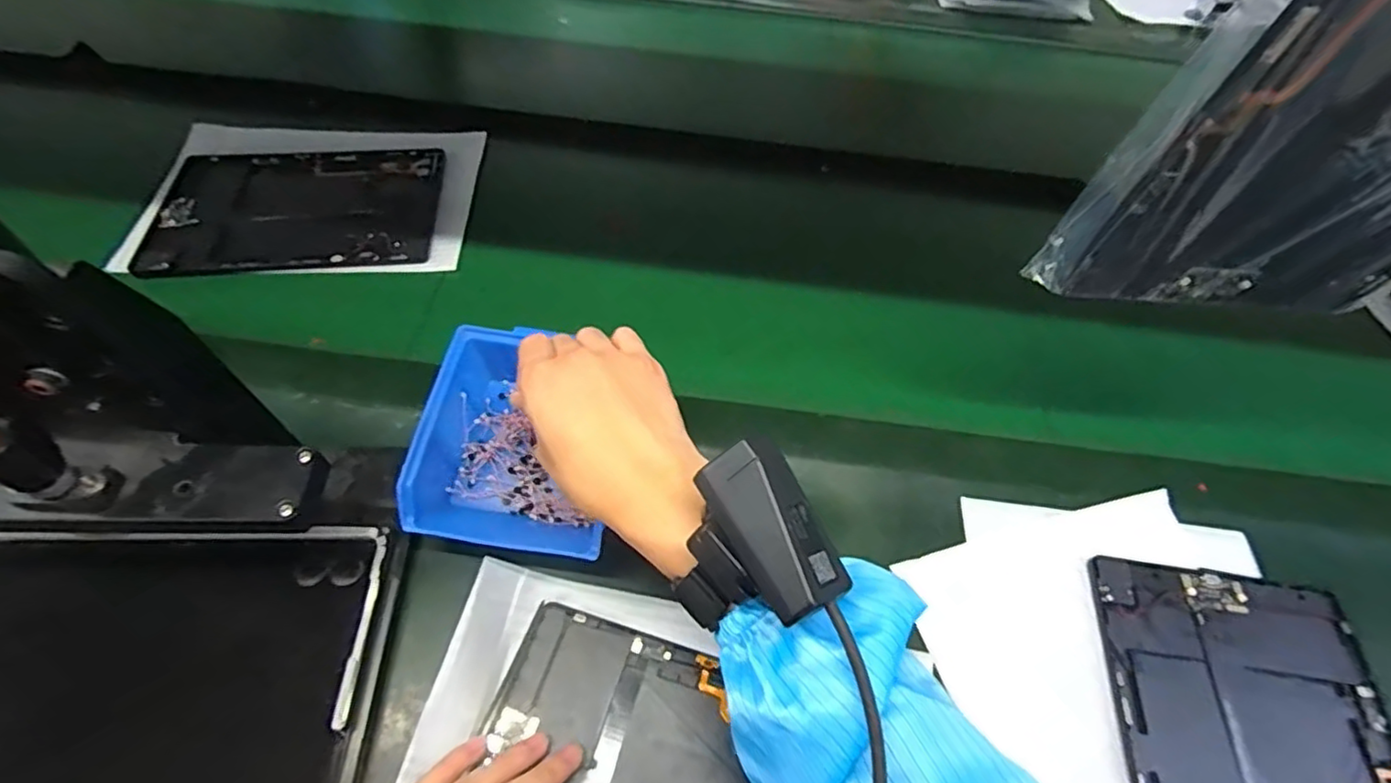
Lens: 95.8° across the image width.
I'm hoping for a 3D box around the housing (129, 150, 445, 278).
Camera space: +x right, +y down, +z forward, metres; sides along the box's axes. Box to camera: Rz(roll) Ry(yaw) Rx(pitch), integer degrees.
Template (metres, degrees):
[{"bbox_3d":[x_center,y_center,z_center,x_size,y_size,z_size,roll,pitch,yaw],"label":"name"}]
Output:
[{"bbox_3d":[-0.353,-0.165,0.562,0.230,0.007,0.153,-4,56,-7],"label":"housing"}]

